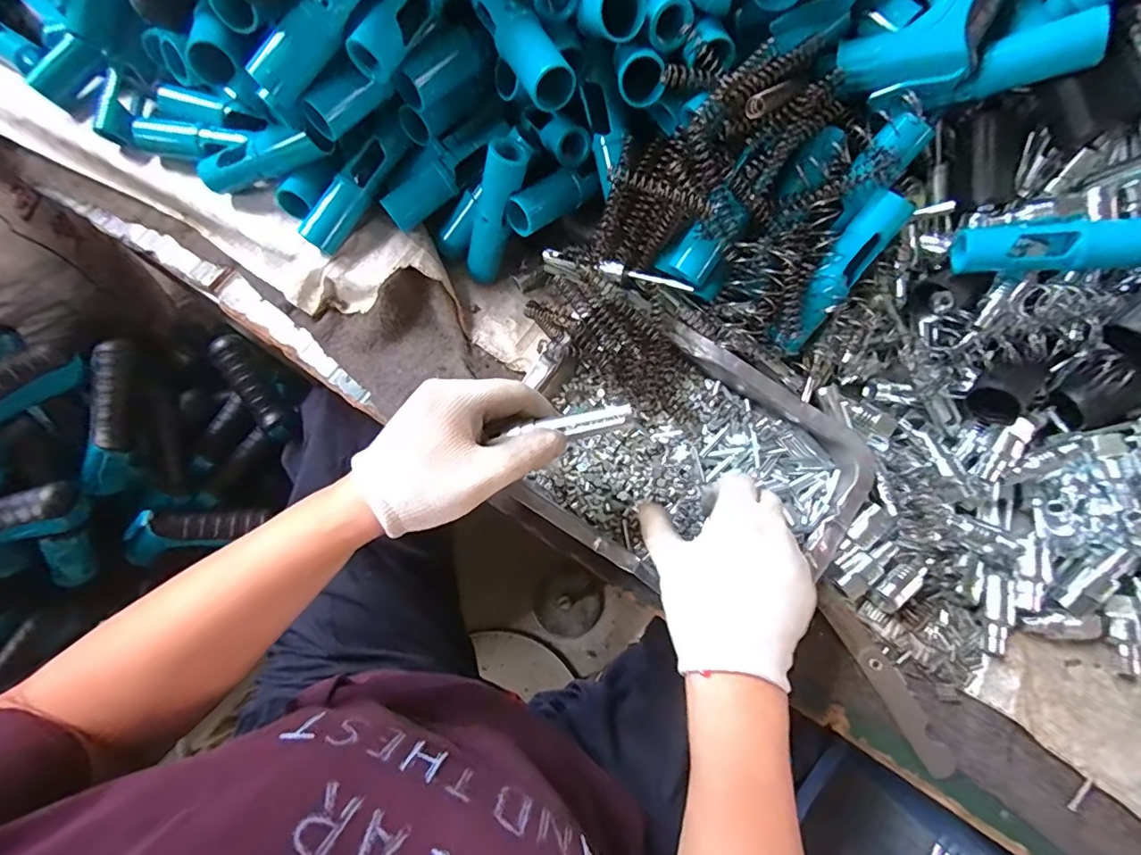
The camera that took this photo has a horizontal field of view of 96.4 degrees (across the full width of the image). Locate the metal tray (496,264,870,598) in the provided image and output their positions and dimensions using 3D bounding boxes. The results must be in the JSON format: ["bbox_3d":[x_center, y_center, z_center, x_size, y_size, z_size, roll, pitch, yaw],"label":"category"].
[{"bbox_3d":[0.064,0.014,0.387,0.287,0.037,0.180,34,79,10],"label":"metal tray"}]

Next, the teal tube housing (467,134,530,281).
[{"bbox_3d":[-0.063,-0.164,0.408,0.025,0.124,0.024,-32,74,-33],"label":"teal tube housing"}]

